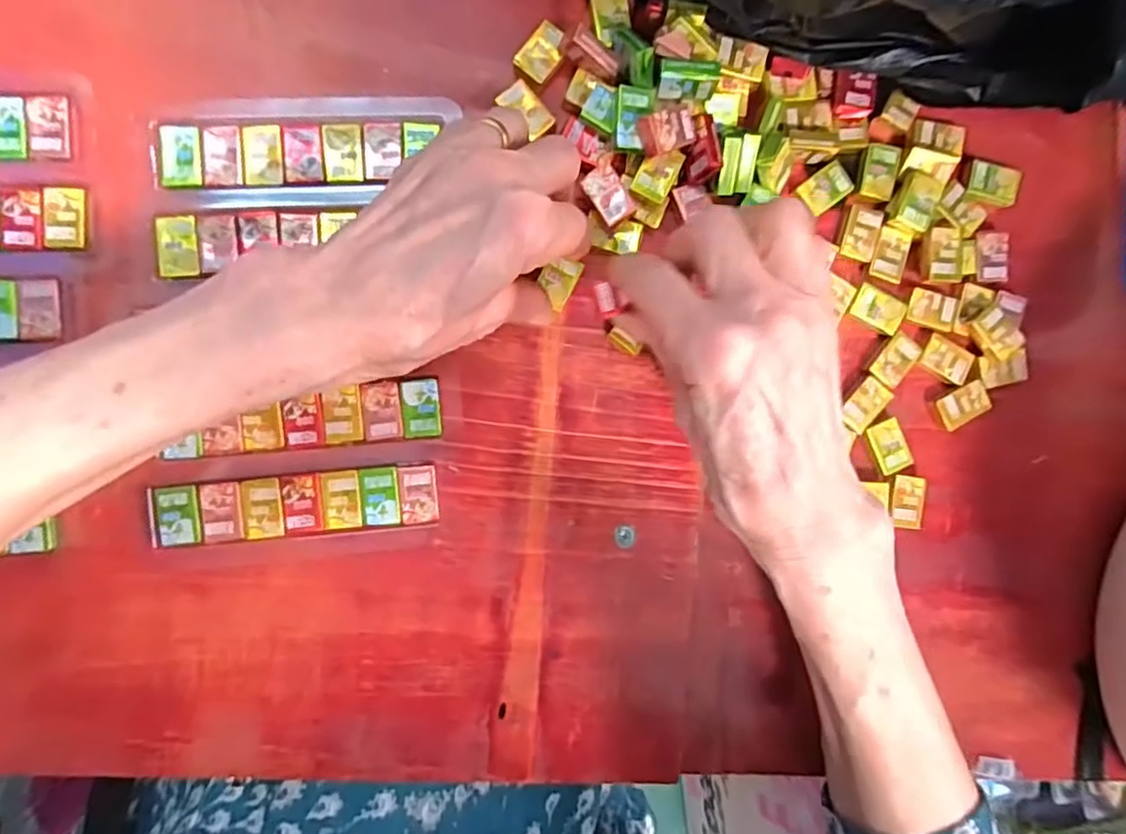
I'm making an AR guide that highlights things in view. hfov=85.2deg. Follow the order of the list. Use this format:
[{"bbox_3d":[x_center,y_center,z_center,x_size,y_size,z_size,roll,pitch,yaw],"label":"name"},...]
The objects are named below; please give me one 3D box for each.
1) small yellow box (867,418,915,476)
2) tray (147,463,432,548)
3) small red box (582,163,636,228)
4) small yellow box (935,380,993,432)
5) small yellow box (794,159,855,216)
[{"bbox_3d":[0.159,0.014,0.298,0.017,0.007,0.025,-23,93,-5],"label":"small yellow box"},{"bbox_3d":[-0.117,0.039,0.272,0.120,0.008,0.028,-5,92,-5],"label":"tray"},{"bbox_3d":[0.021,-0.099,0.273,0.016,0.006,0.025,-34,94,-4],"label":"small red box"},{"bbox_3d":[0.197,-0.006,0.299,0.025,0.006,0.016,-27,94,-4],"label":"small yellow box"},{"bbox_3d":[0.125,-0.108,0.289,0.025,0.004,0.017,-36,94,-4],"label":"small yellow box"}]

